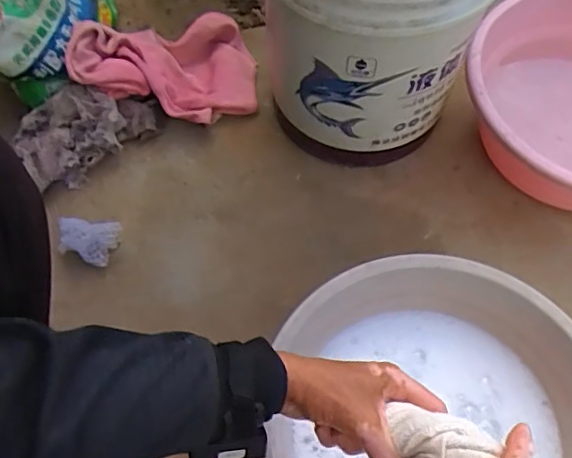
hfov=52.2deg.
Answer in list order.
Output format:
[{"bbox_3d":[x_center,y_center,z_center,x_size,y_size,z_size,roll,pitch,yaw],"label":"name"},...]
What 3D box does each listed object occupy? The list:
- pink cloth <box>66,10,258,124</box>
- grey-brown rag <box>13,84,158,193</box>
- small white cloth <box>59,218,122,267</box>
[{"bbox_3d":[-0.190,-0.253,0.929,0.290,0.051,0.189,-8,74,-17],"label":"pink cloth"},{"bbox_3d":[-0.306,-0.160,0.895,0.206,0.069,0.127,-40,69,-17],"label":"grey-brown rag"},{"bbox_3d":[-0.275,0.014,0.807,0.082,0.050,0.060,11,65,6],"label":"small white cloth"}]

